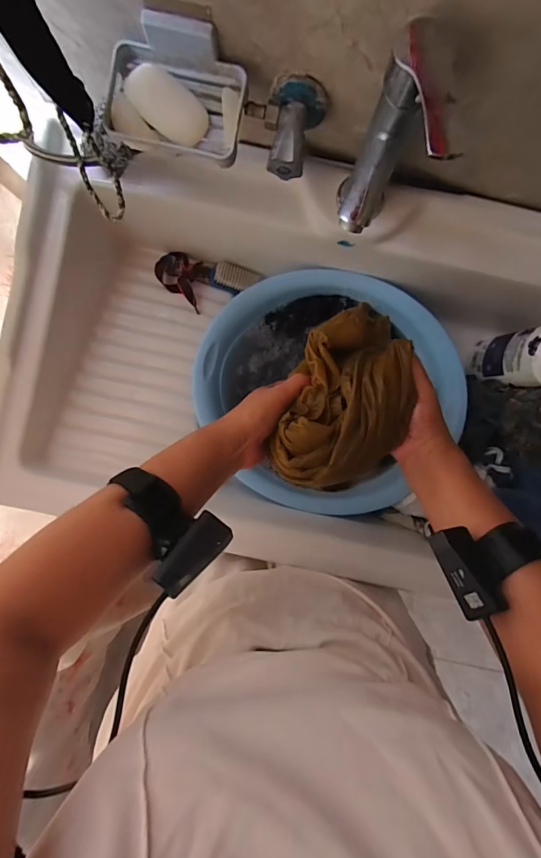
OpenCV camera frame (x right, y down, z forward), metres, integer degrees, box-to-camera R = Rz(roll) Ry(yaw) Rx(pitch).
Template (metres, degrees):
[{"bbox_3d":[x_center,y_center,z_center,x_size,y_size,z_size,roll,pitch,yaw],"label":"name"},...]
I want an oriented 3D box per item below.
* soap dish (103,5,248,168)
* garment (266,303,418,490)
[{"bbox_3d":[-0.091,-0.315,0.374,0.131,0.046,0.093,12,92,0],"label":"soap dish"},{"bbox_3d":[0.082,-0.032,0.403,0.120,0.064,0.190,19,92,0],"label":"garment"}]

